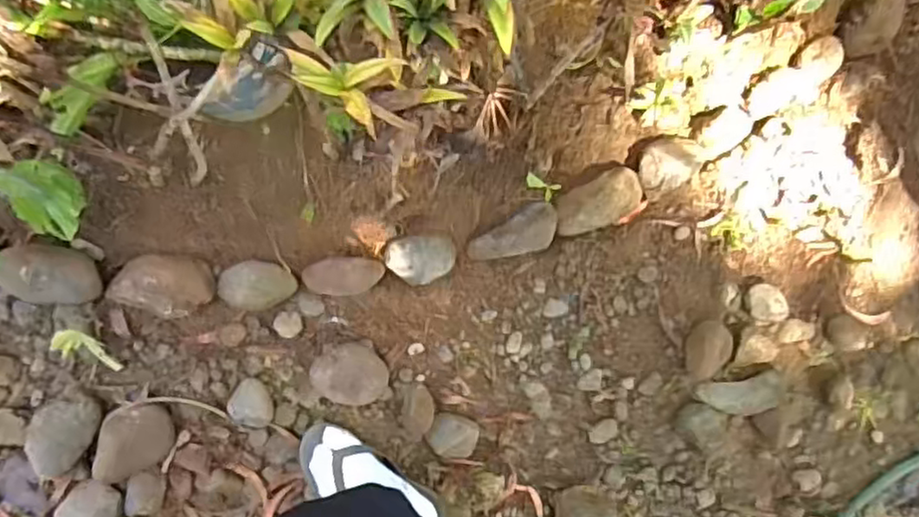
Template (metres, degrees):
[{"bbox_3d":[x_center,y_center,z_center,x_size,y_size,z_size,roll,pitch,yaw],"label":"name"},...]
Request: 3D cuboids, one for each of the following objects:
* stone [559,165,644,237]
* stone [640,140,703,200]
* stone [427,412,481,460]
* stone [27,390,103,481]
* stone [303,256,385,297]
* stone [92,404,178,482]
[{"bbox_3d":[0.235,-0.092,1.131,0.173,0.051,0.085,-31,86,-10],"label":"stone"},{"bbox_3d":[0.362,-0.166,1.152,0.124,0.057,0.089,-31,87,-10],"label":"stone"},{"bbox_3d":[-0.008,0.281,1.067,0.081,0.047,0.073,27,80,-2],"label":"stone"},{"bbox_3d":[-0.584,0.253,0.983,0.090,0.049,0.119,30,79,-2],"label":"stone"},{"bbox_3d":[-0.179,0.028,1.033,0.122,0.084,0.055,-6,82,-1],"label":"stone"},{"bbox_3d":[-0.486,0.275,1.002,0.104,0.063,0.117,6,81,-6],"label":"stone"}]

